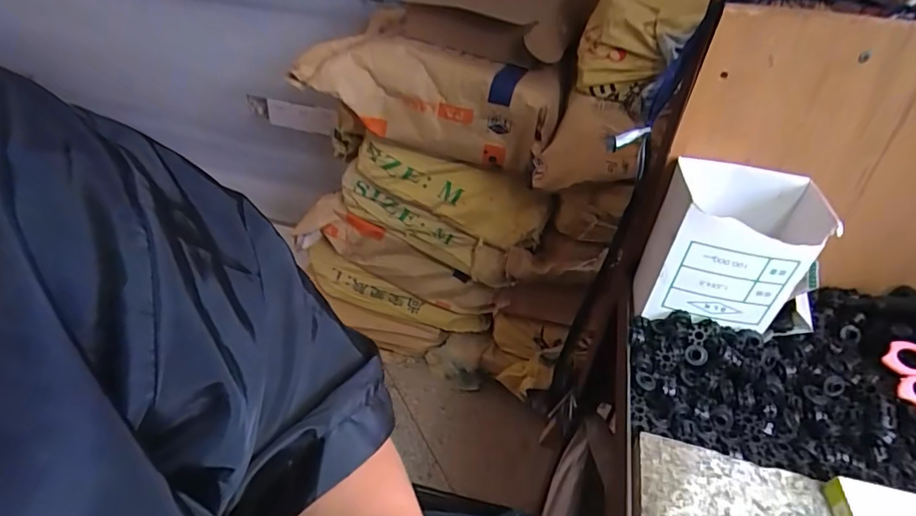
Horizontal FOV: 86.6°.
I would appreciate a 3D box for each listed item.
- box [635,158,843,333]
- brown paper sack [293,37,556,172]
[{"bbox_3d":[0.251,-0.008,0.462,0.119,0.134,0.085,11,38,9],"label":"box"},{"bbox_3d":[-0.066,-0.302,0.952,0.515,0.189,0.187,14,38,13],"label":"brown paper sack"}]

